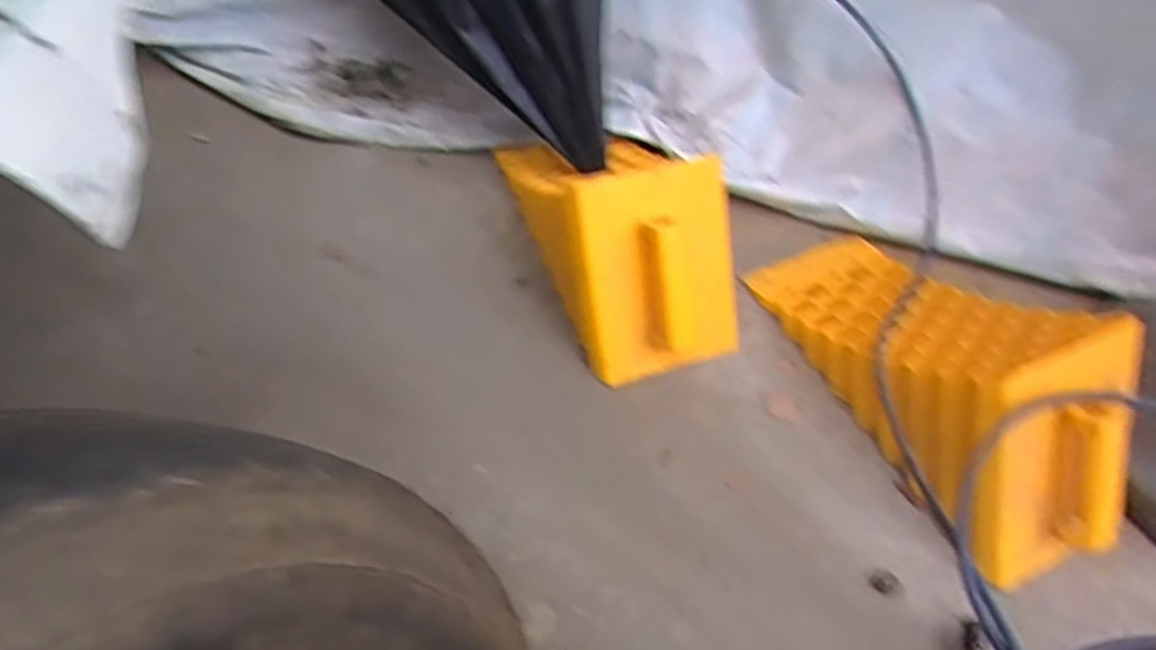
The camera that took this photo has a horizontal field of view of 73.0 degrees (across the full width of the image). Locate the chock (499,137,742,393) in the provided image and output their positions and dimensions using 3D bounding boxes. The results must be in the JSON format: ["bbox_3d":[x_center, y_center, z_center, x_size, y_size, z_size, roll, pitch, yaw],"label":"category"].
[{"bbox_3d":[0.053,-0.167,0.995,0.213,0.194,0.428,-12,55,-13],"label":"chock"}]

